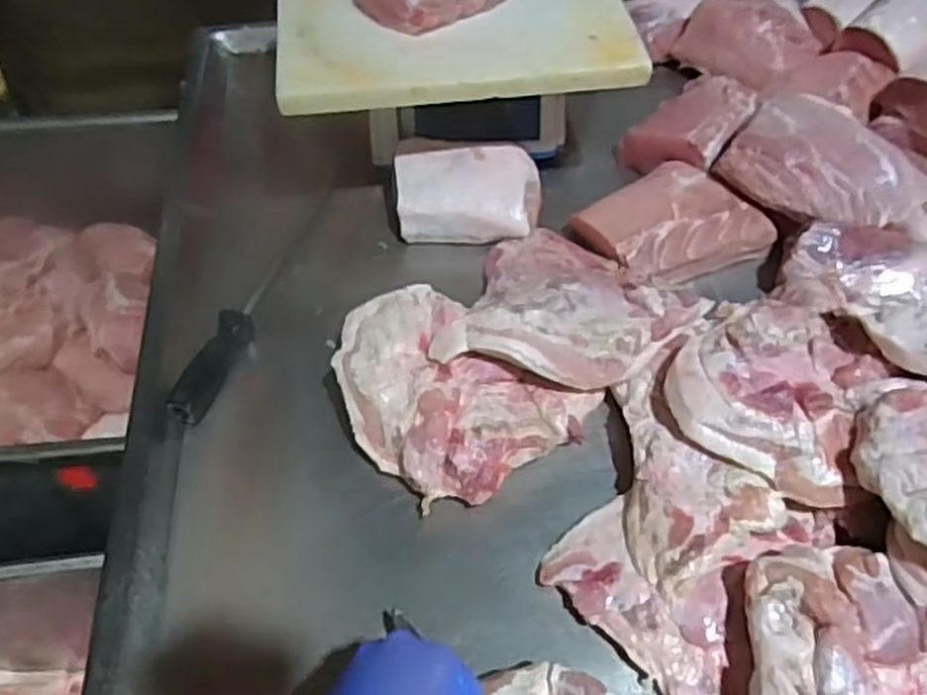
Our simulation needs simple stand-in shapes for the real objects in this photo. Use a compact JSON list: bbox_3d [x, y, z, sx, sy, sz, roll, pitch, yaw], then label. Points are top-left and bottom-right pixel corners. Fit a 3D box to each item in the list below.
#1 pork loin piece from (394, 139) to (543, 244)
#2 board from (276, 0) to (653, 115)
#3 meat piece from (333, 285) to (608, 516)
[{"bbox_3d":[0.004,-0.178,0.886,0.163,0.063,0.119,4,51,3],"label":"pork loin piece"},{"bbox_3d":[-0.012,-0.350,0.839,0.365,0.028,0.244,-5,56,-3],"label":"board"},{"bbox_3d":[-0.013,0.037,0.716,0.182,0.078,0.215,-38,60,-26],"label":"meat piece"}]

